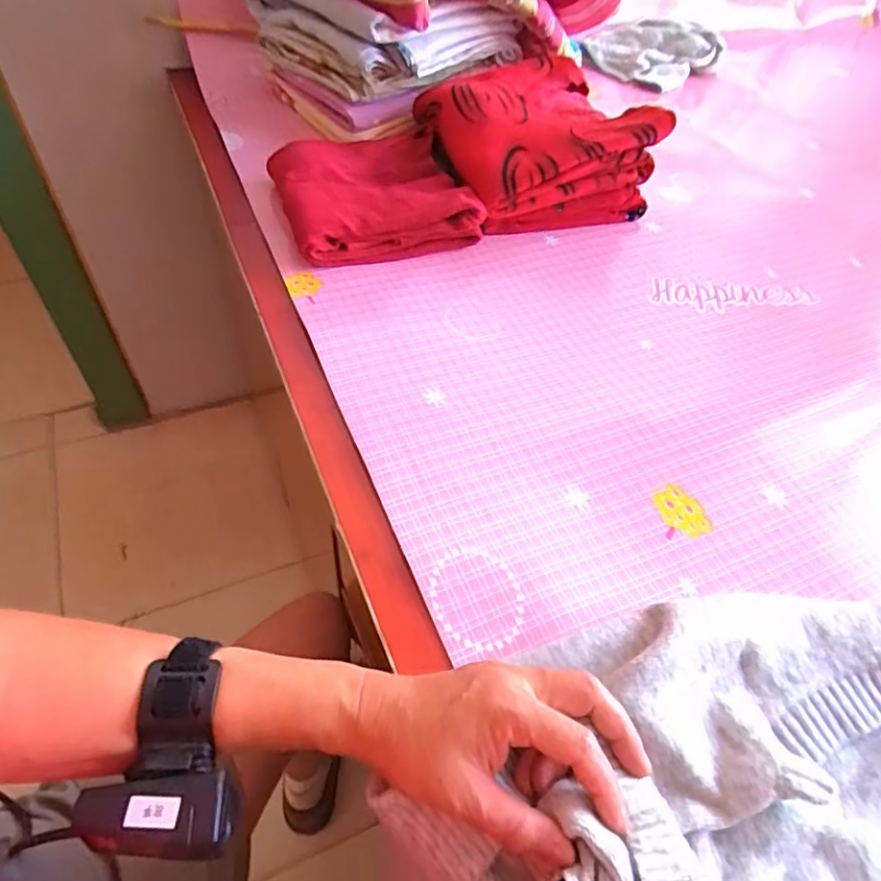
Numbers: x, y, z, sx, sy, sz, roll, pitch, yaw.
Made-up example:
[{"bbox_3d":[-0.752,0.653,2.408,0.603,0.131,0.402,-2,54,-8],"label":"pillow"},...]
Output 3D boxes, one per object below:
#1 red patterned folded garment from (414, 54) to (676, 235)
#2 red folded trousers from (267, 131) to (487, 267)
[{"bbox_3d":[0.102,-0.366,0.727,0.235,0.127,0.250,-11,52,-14],"label":"red patterned folded garment"},{"bbox_3d":[-0.081,-0.284,0.682,0.203,0.059,0.203,-11,52,-15],"label":"red folded trousers"}]

